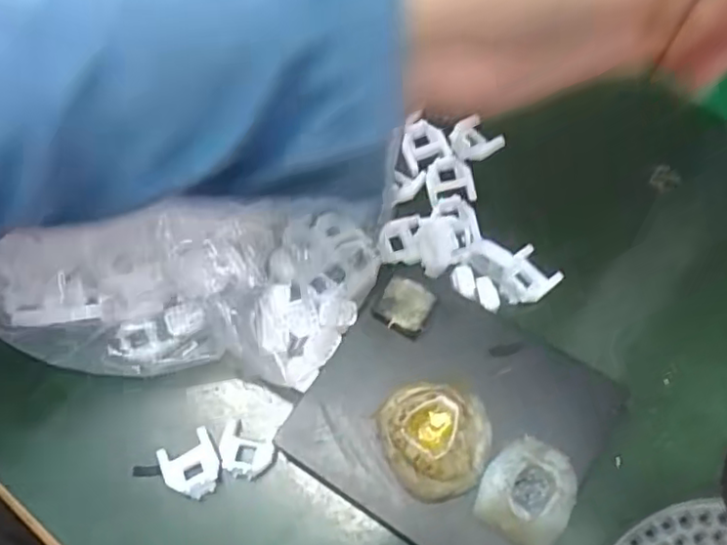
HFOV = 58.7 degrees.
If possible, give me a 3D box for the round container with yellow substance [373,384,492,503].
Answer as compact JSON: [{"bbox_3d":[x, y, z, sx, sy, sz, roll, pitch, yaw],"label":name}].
[{"bbox_3d":[0.027,0.059,0.234,0.039,0.011,0.040,-1,64,3],"label":"round container with yellow substance"}]

